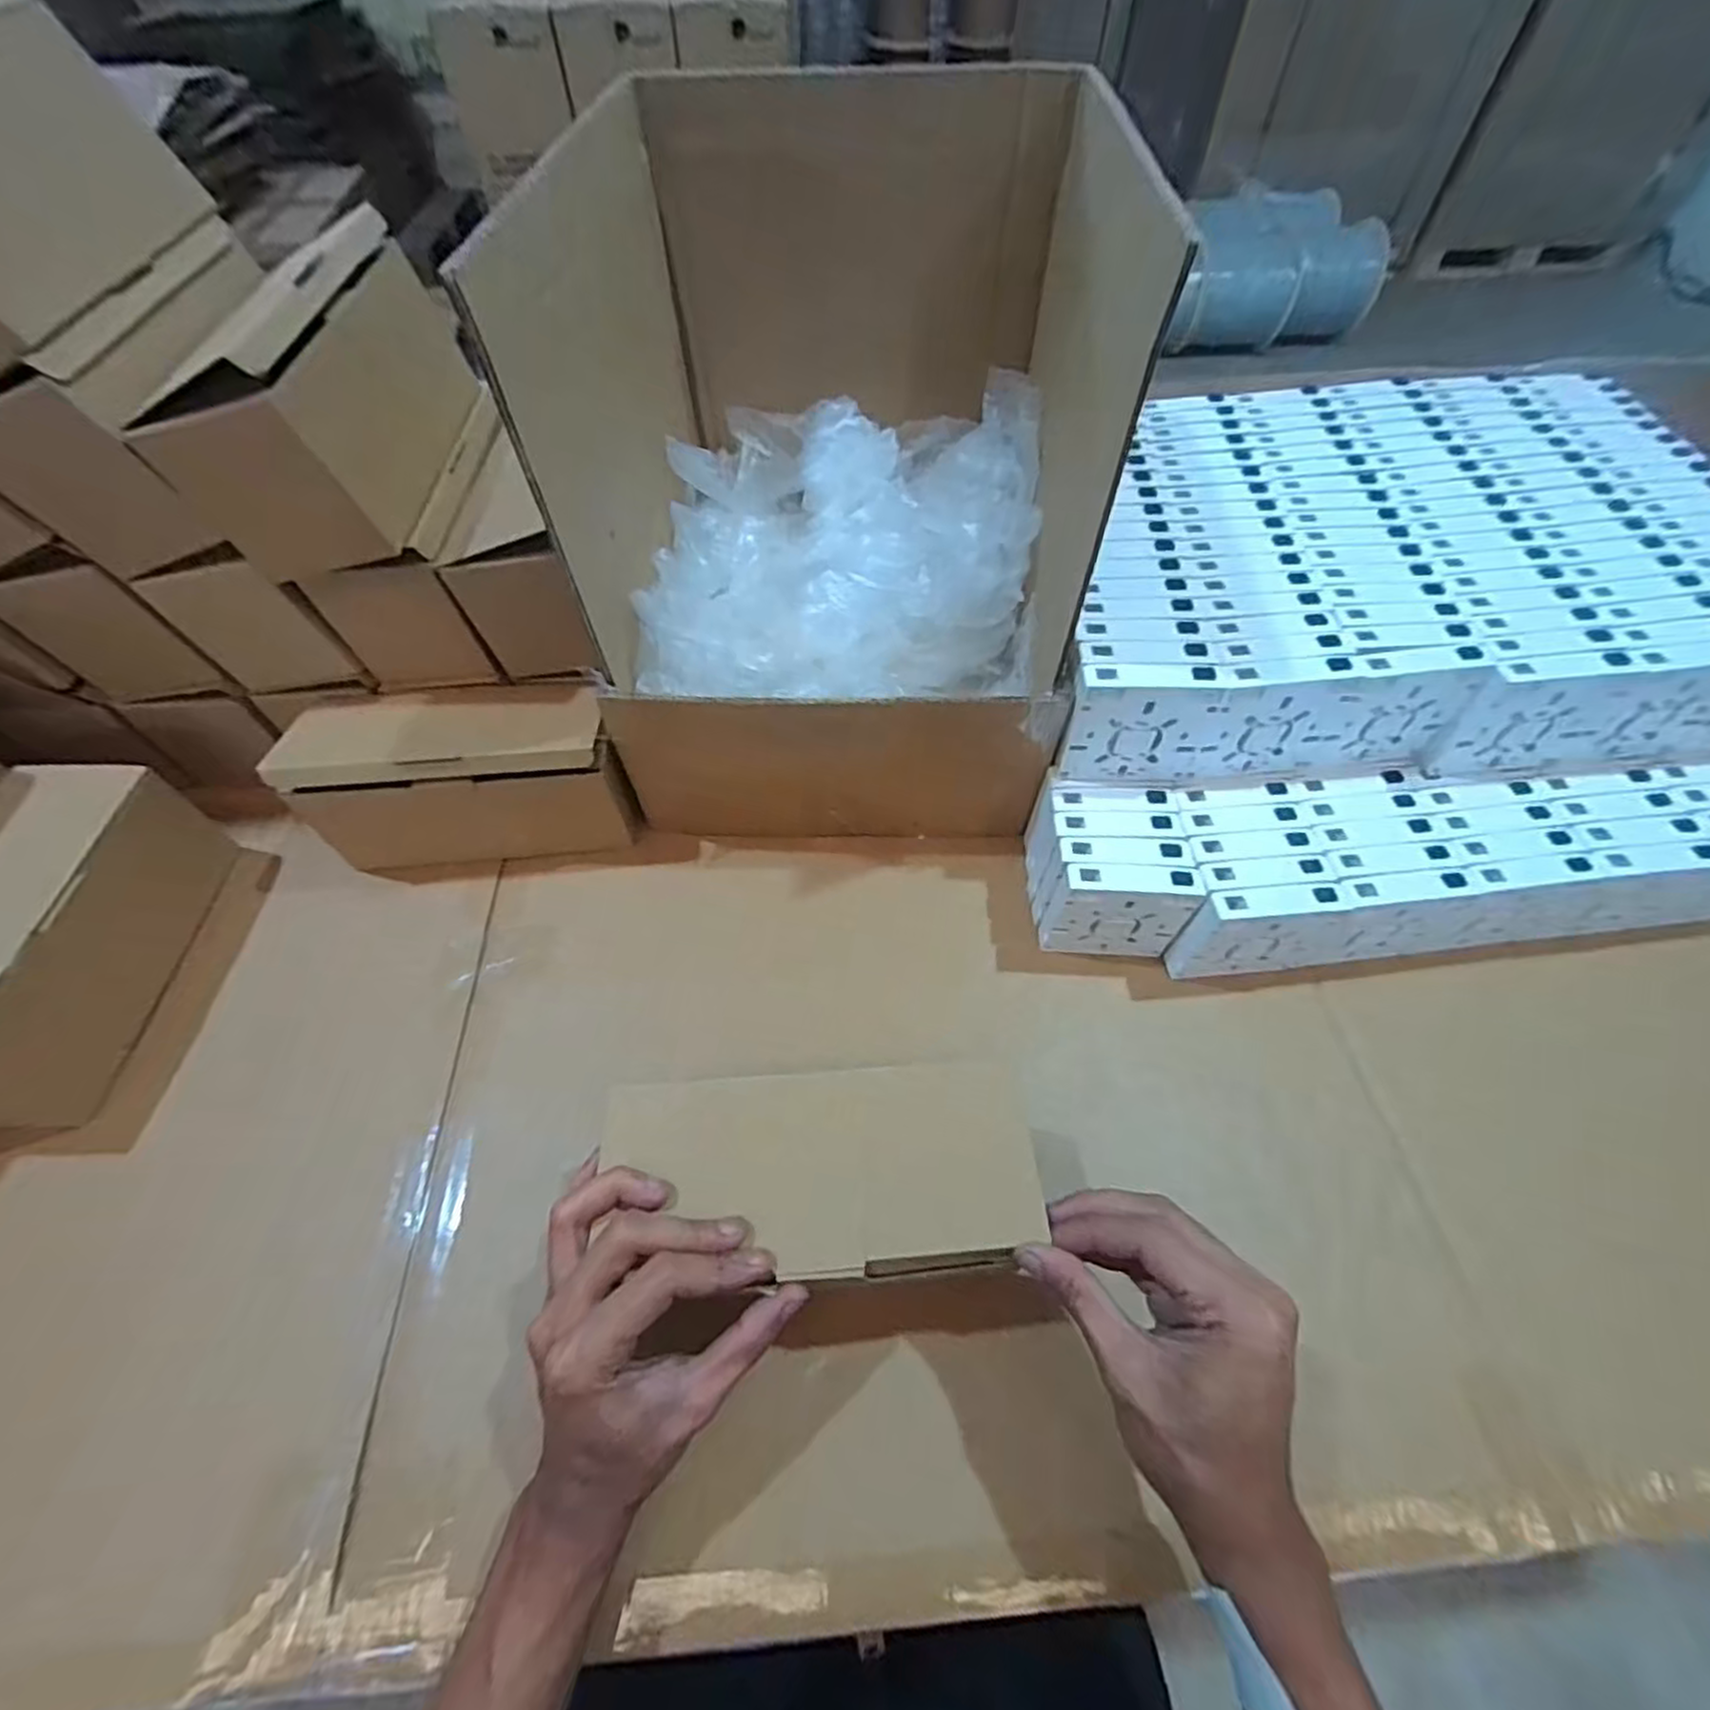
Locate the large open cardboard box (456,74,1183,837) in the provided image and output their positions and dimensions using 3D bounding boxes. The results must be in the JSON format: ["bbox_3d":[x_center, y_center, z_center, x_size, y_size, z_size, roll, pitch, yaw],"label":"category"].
[{"bbox_3d":[-0.012,-0.248,0.512,0.286,0.356,0.317,1,57,0],"label":"large open cardboard box"}]

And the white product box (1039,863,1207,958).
[{"bbox_3d":[0.175,0.039,0.485,0.087,0.084,0.024,4,57,3],"label":"white product box"}]

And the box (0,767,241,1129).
[{"bbox_3d":[-0.528,0.060,0.469,0.089,0.103,0.224,0,57,0],"label":"box"}]

